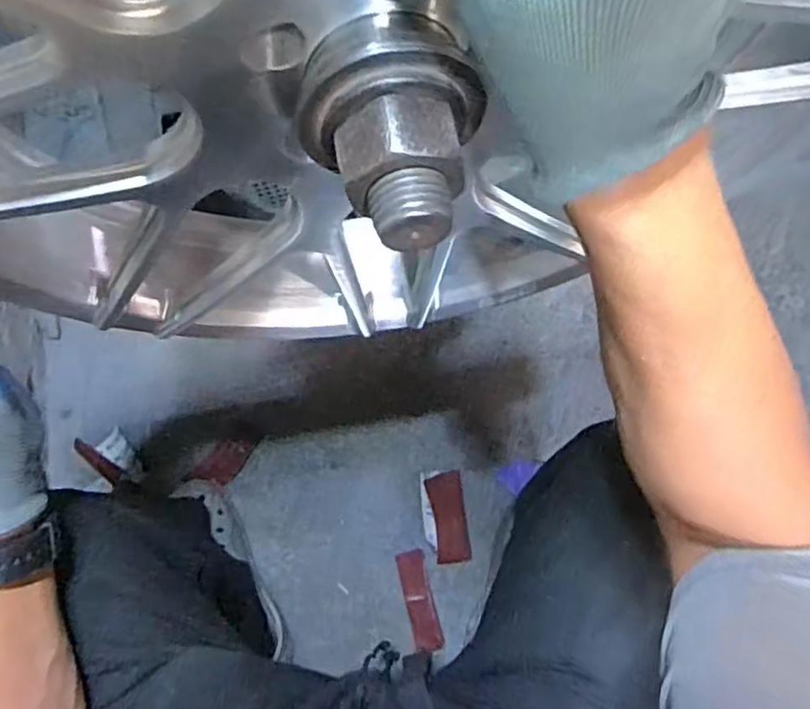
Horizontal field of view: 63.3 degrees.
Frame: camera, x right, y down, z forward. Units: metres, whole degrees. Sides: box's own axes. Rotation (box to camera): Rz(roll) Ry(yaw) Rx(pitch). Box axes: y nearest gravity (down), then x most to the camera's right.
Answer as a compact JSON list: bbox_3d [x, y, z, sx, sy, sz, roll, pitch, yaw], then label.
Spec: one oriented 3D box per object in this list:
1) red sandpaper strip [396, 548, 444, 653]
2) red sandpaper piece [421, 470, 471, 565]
[{"bbox_3d":[0.020,0.323,0.863,0.035,0.004,0.125,-15,65,0],"label":"red sandpaper strip"},{"bbox_3d":[0.056,0.222,0.906,0.056,0.012,0.122,-5,71,-1],"label":"red sandpaper piece"}]

